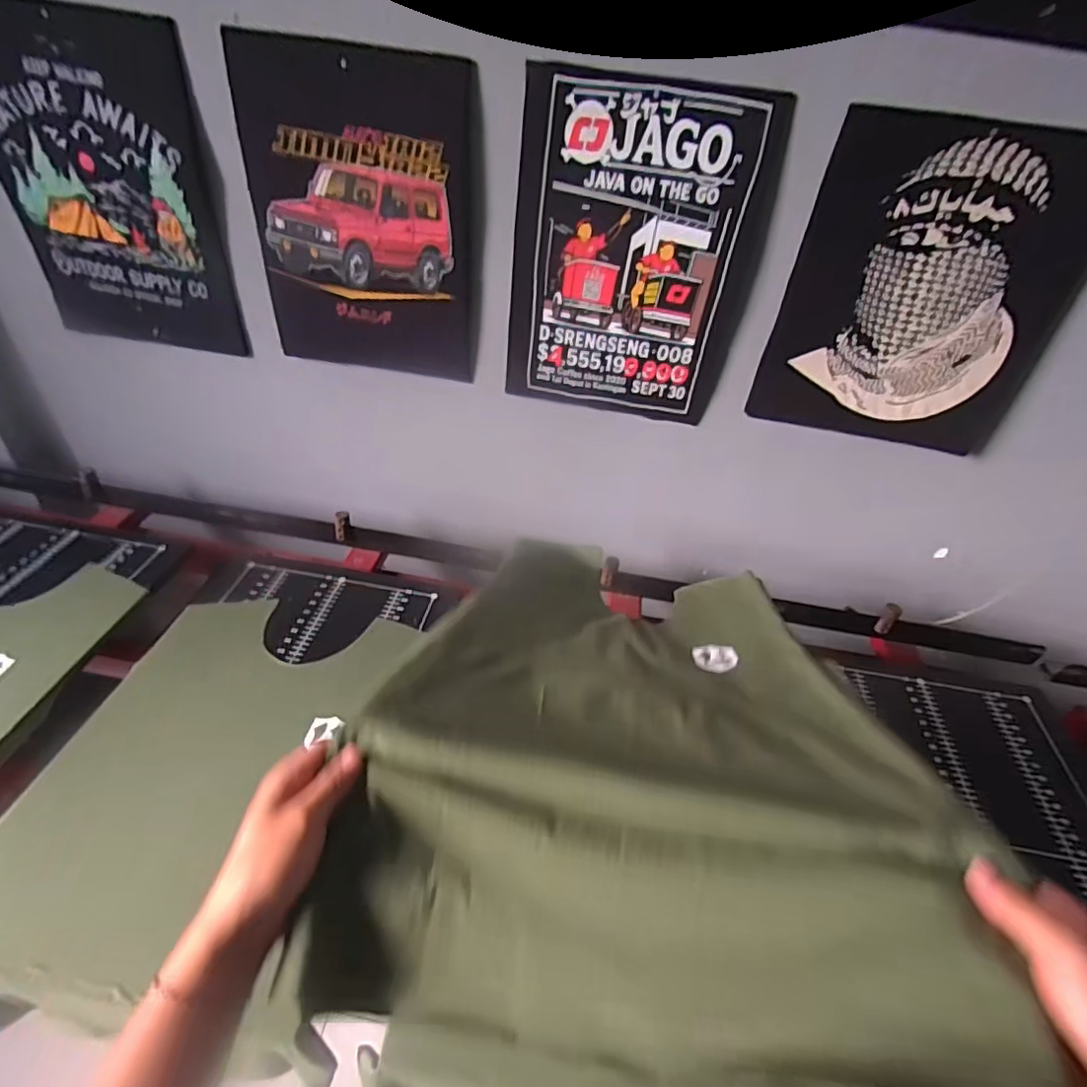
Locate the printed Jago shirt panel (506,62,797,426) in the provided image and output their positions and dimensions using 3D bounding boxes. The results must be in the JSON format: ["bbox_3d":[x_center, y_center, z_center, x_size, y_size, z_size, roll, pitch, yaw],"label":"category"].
[{"bbox_3d":[0.114,-0.367,0.766,0.308,0.395,0.028,11,40,5],"label":"printed Jago shirt panel"}]

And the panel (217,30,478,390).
[{"bbox_3d":[-0.241,-0.429,0.786,0.296,0.382,0.023,8,40,2],"label":"panel"}]

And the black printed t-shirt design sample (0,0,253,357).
[{"bbox_3d":[-0.620,-0.490,0.815,0.313,0.405,0.034,10,40,4],"label":"black printed t-shirt design sample"}]

